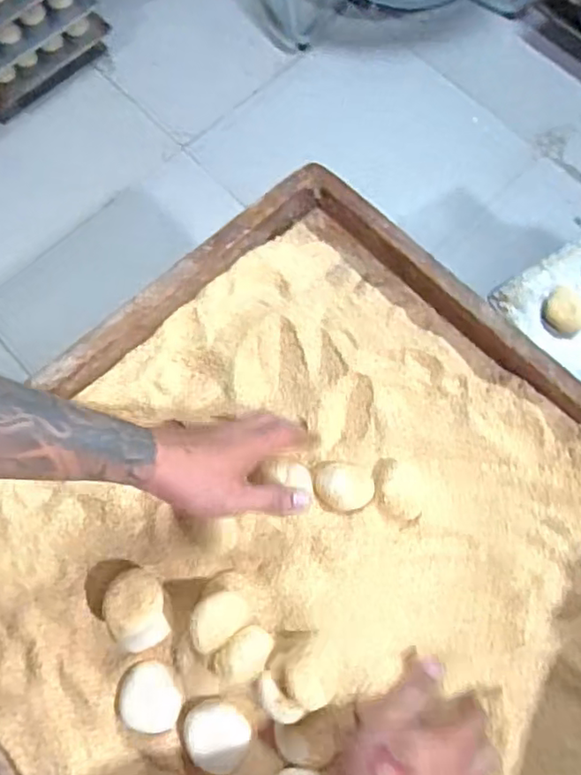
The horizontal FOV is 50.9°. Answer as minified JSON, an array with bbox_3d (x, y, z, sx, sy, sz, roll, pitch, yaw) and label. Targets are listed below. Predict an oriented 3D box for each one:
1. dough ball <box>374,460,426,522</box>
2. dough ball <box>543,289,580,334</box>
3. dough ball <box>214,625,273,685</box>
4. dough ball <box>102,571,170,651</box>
[{"bbox_3d":[0.097,0.094,0.548,0.052,0.037,0.051,30,75,10],"label":"dough ball"},{"bbox_3d":[0.314,-0.089,0.687,0.047,0.033,0.046,0,72,1],"label":"dough ball"},{"bbox_3d":[-0.035,0.208,0.474,0.044,0.025,0.032,-43,77,-12],"label":"dough ball"},{"bbox_3d":[-0.129,0.189,0.516,0.048,0.042,0.064,-7,72,-2],"label":"dough ball"}]

